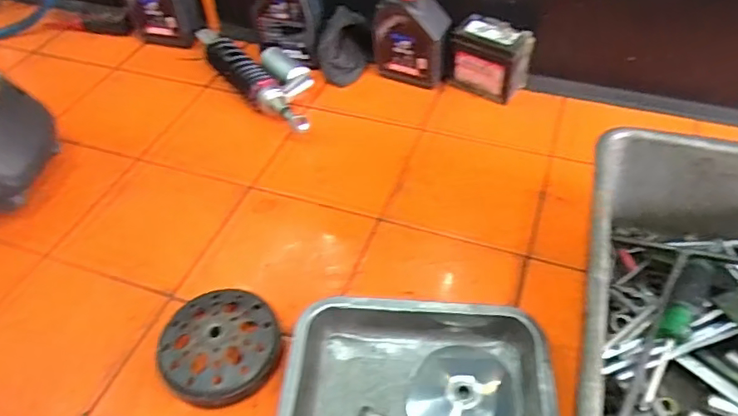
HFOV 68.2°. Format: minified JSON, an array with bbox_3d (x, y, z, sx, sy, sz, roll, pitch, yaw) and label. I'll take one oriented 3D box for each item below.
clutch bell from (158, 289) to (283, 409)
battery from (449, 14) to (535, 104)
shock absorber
[{"bbox_3d":[-0.163,0.146,0.597,0.125,0.034,0.126,-2,47,2],"label":"clutch bell"},{"bbox_3d":[0.197,-0.240,0.892,0.127,0.110,0.060,25,54,24],"label":"battery"},{"bbox_3d":[-0.181,-0.229,0.954,0.117,0.051,0.334,-29,52,-21],"label":"shock absorber"}]

